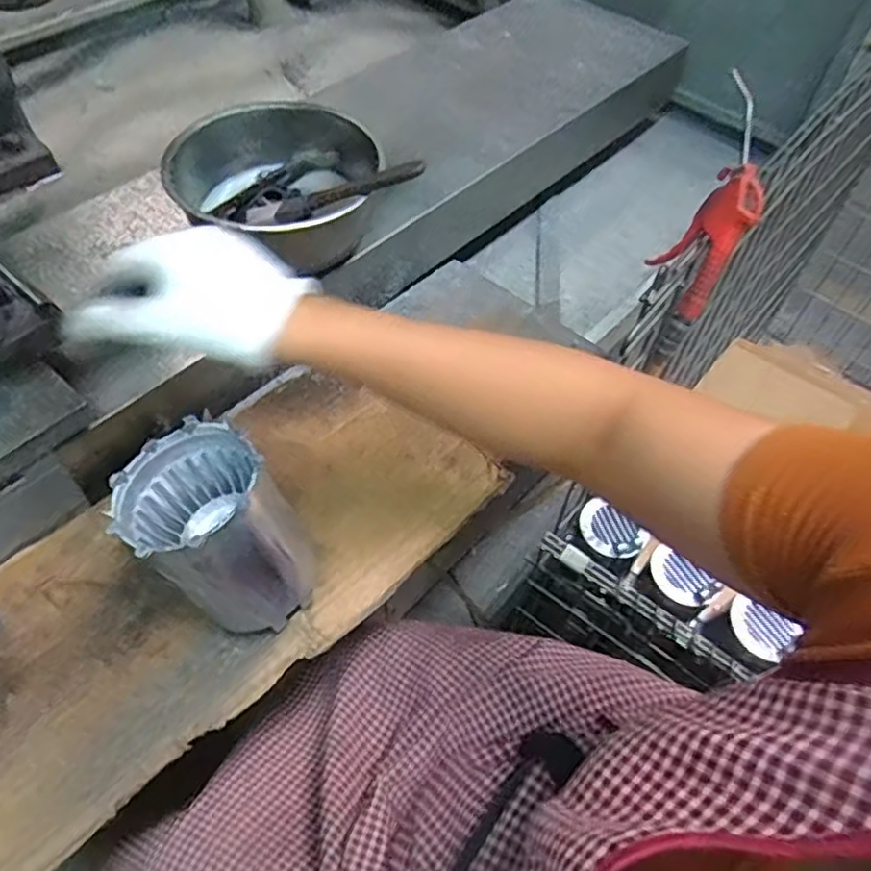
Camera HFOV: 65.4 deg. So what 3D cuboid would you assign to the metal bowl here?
[{"bbox_3d":[-0.150,-0.223,0.633,0.174,0.079,0.171,2,55,-3],"label":"metal bowl"}]

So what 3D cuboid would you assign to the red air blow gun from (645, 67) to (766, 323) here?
[{"bbox_3d":[0.253,-0.208,0.620,0.070,0.202,0.077,16,21,7],"label":"red air blow gun"}]

